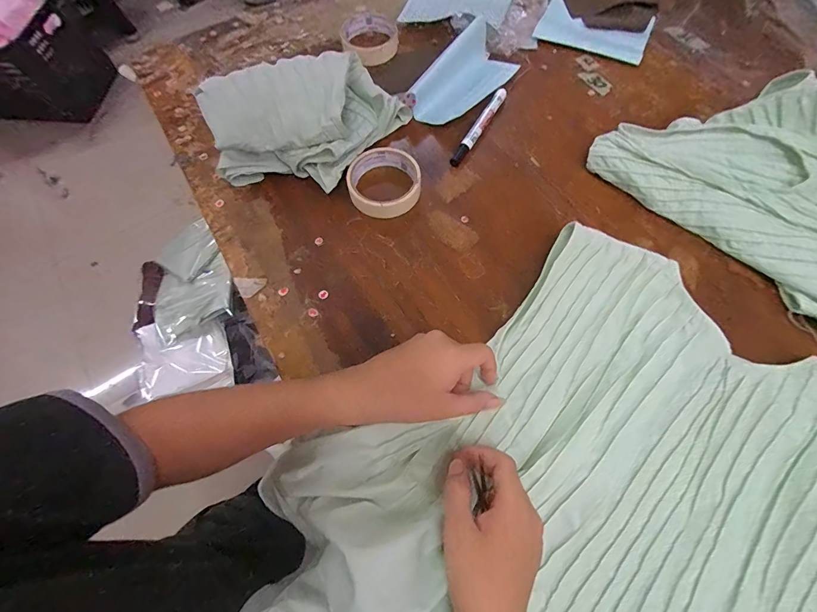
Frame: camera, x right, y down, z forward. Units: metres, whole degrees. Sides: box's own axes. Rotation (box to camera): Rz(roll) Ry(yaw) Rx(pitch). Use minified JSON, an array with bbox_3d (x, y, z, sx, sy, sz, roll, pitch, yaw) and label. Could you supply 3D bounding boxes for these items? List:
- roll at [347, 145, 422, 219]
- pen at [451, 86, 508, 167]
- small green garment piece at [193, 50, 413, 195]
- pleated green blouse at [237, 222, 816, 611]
[{"bbox_3d":[-0.029,-0.153,0.456,0.086,0.029,0.092,-1,68,2],"label":"roll"},{"bbox_3d":[0.095,-0.241,0.495,0.015,0.012,0.142,30,72,13],"label":"pen"},{"bbox_3d":[-0.123,-0.233,0.449,0.144,0.098,0.227,35,73,14],"label":"small green garment piece"},{"bbox_3d":[0.170,0.207,0.281,0.496,0.059,0.465,-36,71,-11],"label":"pleated green blouse"}]

